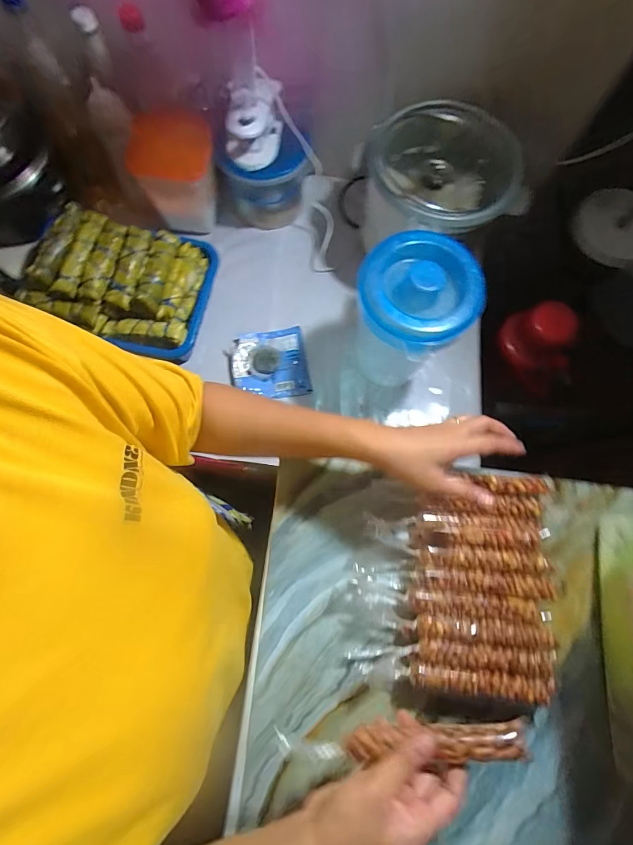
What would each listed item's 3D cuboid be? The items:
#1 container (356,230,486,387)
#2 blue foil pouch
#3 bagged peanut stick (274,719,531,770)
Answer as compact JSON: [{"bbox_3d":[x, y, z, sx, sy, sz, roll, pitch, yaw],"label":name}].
[{"bbox_3d":[0.149,-0.166,0.649,0.170,0.239,0.157,0,75,-1],"label":"container"},{"bbox_3d":[-0.092,-0.109,0.745,0.146,0.043,0.134,-9,75,-4],"label":"blue foil pouch"},{"bbox_3d":[0.071,0.271,0.329,0.207,0.018,0.023,-4,75,4],"label":"bagged peanut stick"}]

